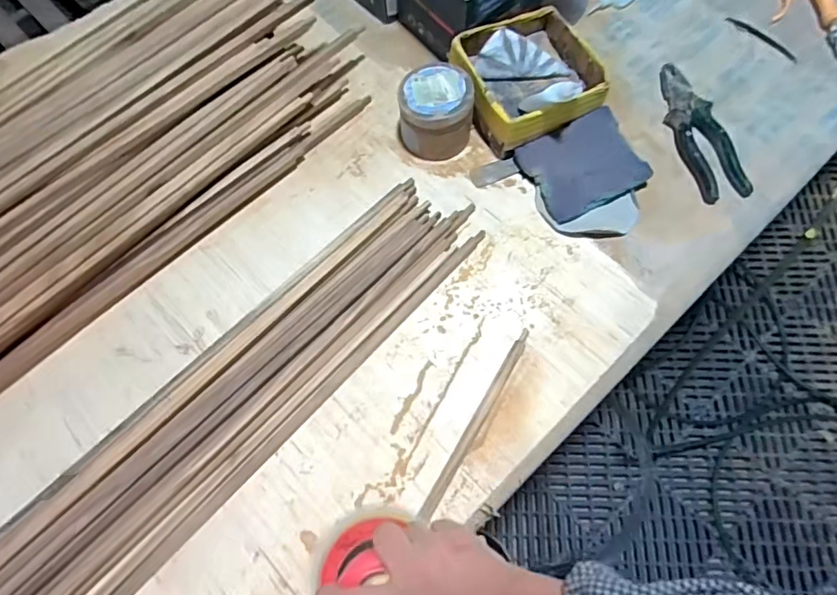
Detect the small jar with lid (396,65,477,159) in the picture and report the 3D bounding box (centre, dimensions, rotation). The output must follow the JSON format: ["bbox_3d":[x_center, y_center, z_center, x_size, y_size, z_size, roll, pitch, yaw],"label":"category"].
[{"bbox_3d":[0.019,-0.211,0.590,0.080,0.071,0.085,-10,69,-2],"label":"small jar with lid"}]

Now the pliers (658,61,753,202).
[{"bbox_3d":[0.330,-0.200,0.610,0.056,0.017,0.191,-14,69,-4],"label":"pliers"}]

